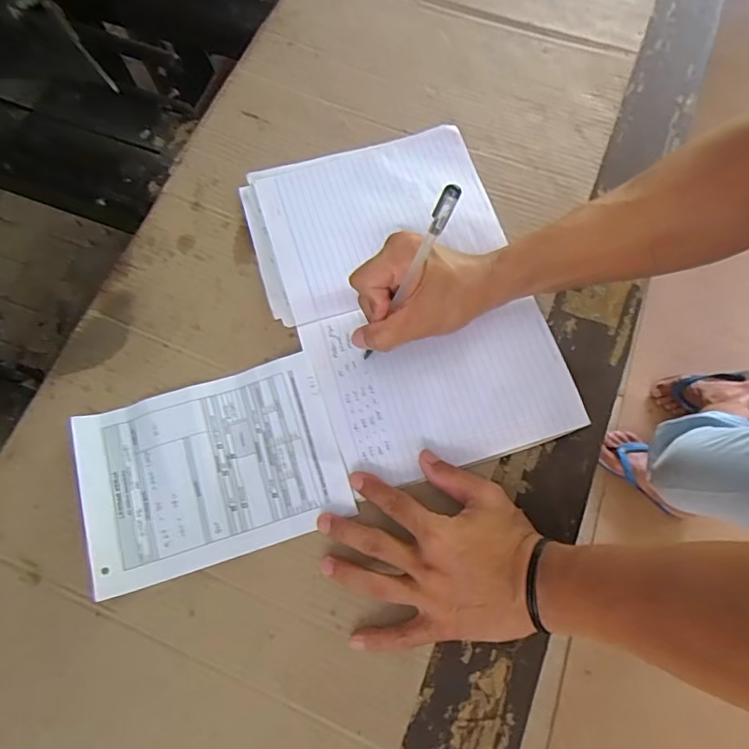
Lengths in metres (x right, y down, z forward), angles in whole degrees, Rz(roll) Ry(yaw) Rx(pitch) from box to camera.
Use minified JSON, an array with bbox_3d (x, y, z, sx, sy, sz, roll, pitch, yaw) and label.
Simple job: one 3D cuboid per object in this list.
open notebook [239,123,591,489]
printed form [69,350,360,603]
[{"bbox_3d":[0.022,-0.076,0.447,0.220,0.018,0.322,-16,75,-5],"label":"open notebook"},{"bbox_3d":[-0.133,0.076,0.410,0.202,0.013,0.145,-17,75,-5],"label":"printed form"}]

